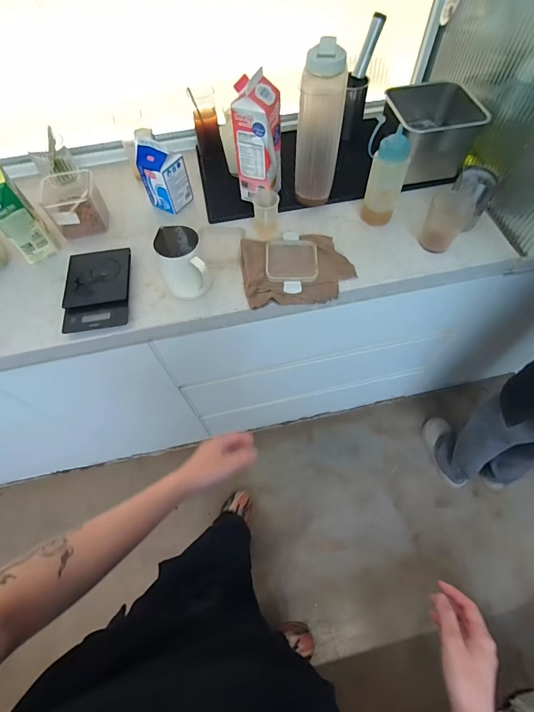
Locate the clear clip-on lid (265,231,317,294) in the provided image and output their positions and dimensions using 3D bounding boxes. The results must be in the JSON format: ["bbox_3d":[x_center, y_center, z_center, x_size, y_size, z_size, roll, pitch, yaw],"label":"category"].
[{"bbox_3d":[0.050,-0.193,0.701,0.102,0.010,0.158,1,62,3],"label":"clear clip-on lid"}]

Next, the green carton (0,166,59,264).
[{"bbox_3d":[-0.513,-0.288,0.688,0.070,0.171,0.117,-33,65,-15],"label":"green carton"}]

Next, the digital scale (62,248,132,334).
[{"bbox_3d":[-0.332,-0.131,0.682,0.121,0.032,0.176,-8,62,-2],"label":"digital scale"}]

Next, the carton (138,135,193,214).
[{"bbox_3d":[-0.224,-0.398,0.755,0.079,0.135,0.073,26,66,15],"label":"carton"}]

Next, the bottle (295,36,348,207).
[{"bbox_3d":[0.100,-0.428,0.665,0.083,0.248,0.086,3,62,4],"label":"bottle"}]

